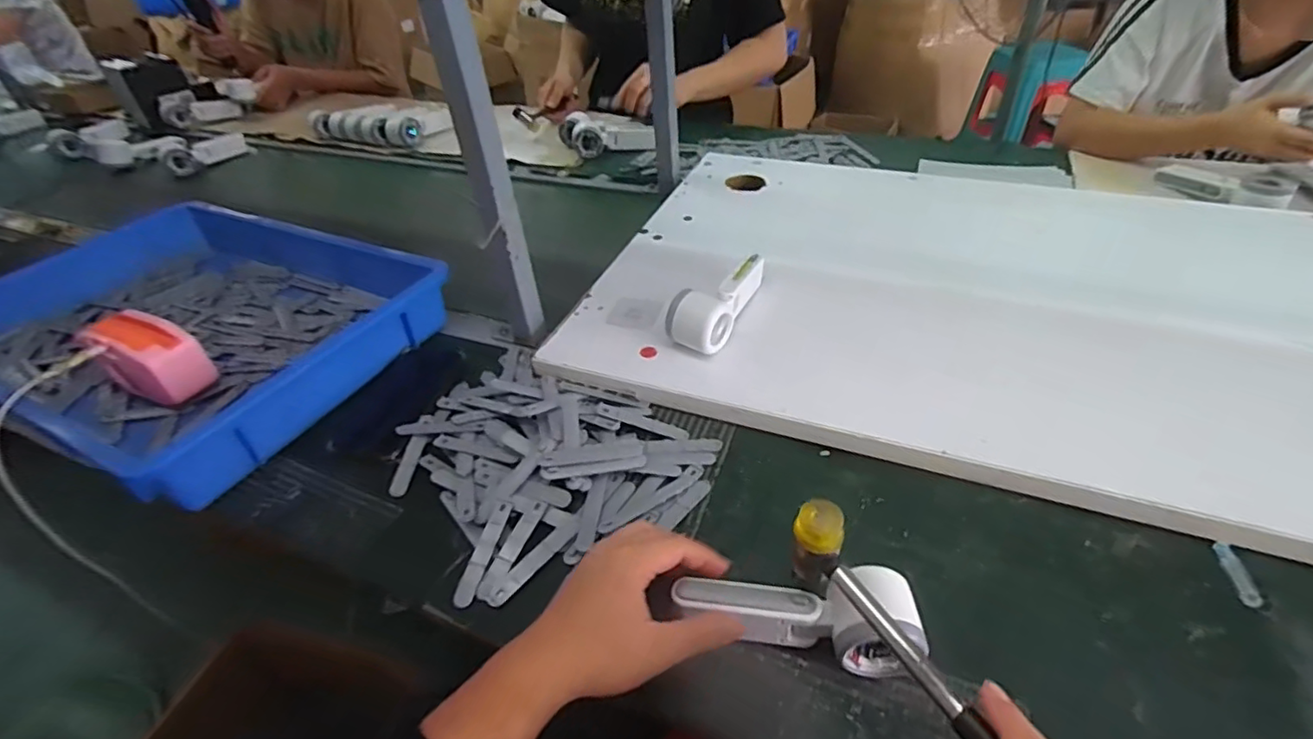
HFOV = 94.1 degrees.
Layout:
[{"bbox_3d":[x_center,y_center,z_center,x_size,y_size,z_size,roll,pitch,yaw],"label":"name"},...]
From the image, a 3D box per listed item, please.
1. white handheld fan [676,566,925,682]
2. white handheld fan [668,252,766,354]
[{"bbox_3d":[0.097,0.169,0.429,0.163,0.051,0.051,4,42,10],"label":"white handheld fan"},{"bbox_3d":[0.070,-0.078,0.696,0.061,0.073,0.165,16,46,23],"label":"white handheld fan"}]

